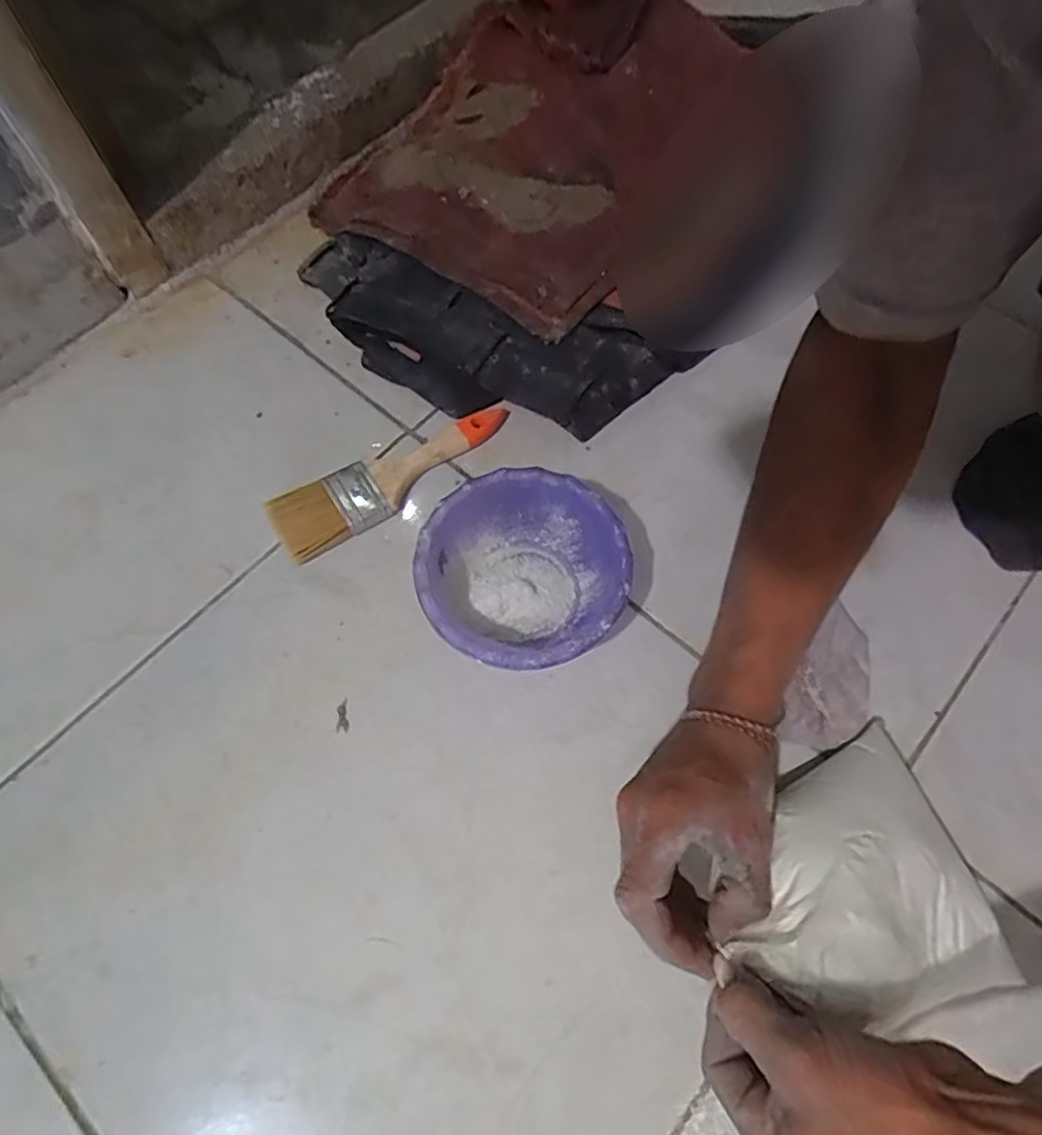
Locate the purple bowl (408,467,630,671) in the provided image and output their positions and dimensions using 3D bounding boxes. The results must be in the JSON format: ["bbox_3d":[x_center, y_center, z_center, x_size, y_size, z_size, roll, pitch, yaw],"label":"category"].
[{"bbox_3d":[0.001,0.007,0.419,0.122,0.060,0.124,0,66,1],"label":"purple bowl"}]

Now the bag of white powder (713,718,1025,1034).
[{"bbox_3d":[0.172,0.163,0.330,0.128,0.061,0.131,-17,67,-7],"label":"bag of white powder"}]

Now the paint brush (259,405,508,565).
[{"bbox_3d":[-0.090,-0.067,0.475,0.181,0.019,0.049,-30,69,-12],"label":"paint brush"}]

